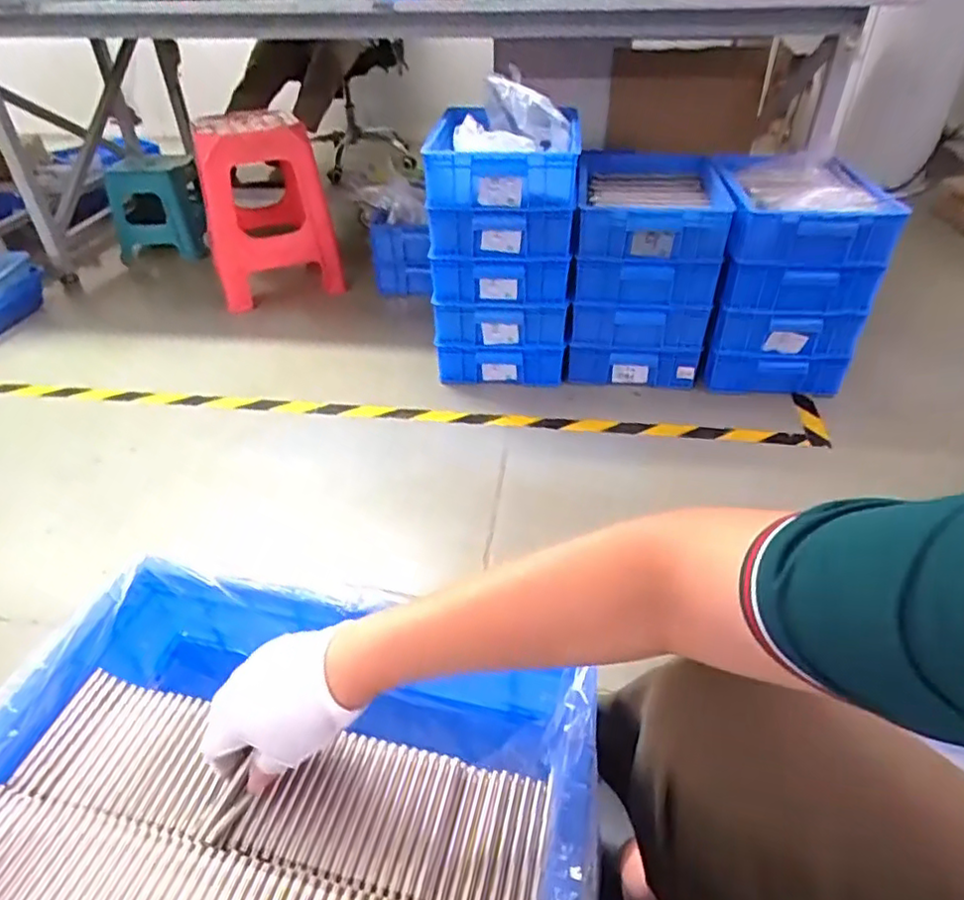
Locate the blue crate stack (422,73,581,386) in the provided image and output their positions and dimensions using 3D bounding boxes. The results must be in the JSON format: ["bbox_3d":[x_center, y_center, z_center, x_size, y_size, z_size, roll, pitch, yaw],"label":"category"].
[{"bbox_3d":[0.039,-0.426,1.425,0.294,0.591,0.261,-2,38,-2],"label":"blue crate stack"}]

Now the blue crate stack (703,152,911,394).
[{"bbox_3d":[0.685,-0.397,1.494,0.328,0.436,0.322,3,38,5],"label":"blue crate stack"}]

